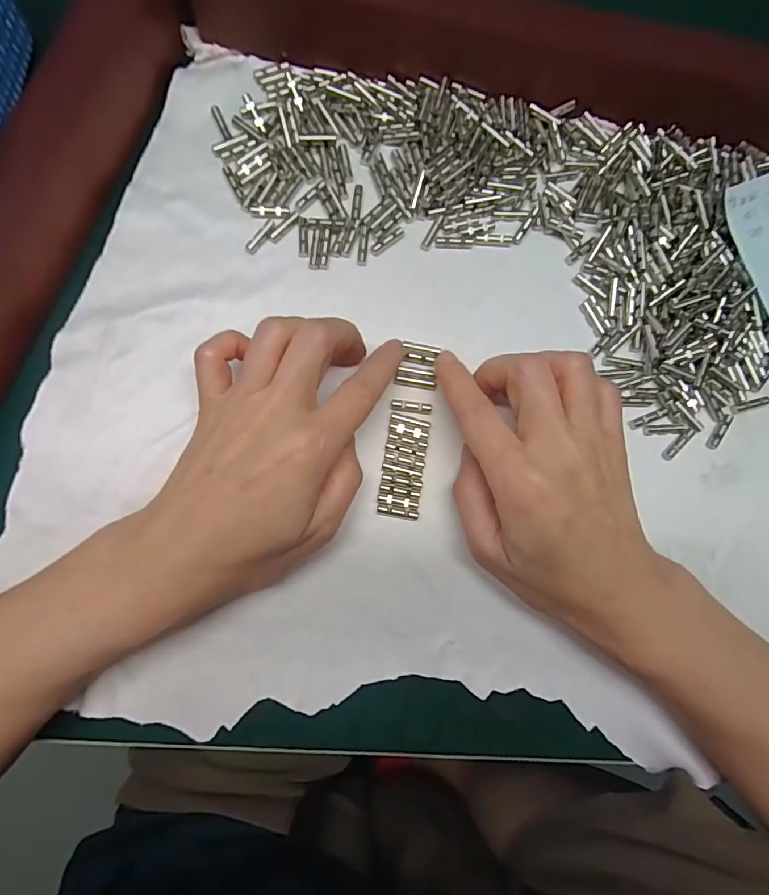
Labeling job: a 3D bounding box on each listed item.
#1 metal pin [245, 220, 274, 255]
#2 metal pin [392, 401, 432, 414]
[{"bbox_3d":[-0.065,-0.109,0.236,0.005,0.004,0.020,36,81,1],"label":"metal pin"},{"bbox_3d":[0.014,-0.020,0.228,0.020,0.004,0.005,5,82,-4],"label":"metal pin"}]

